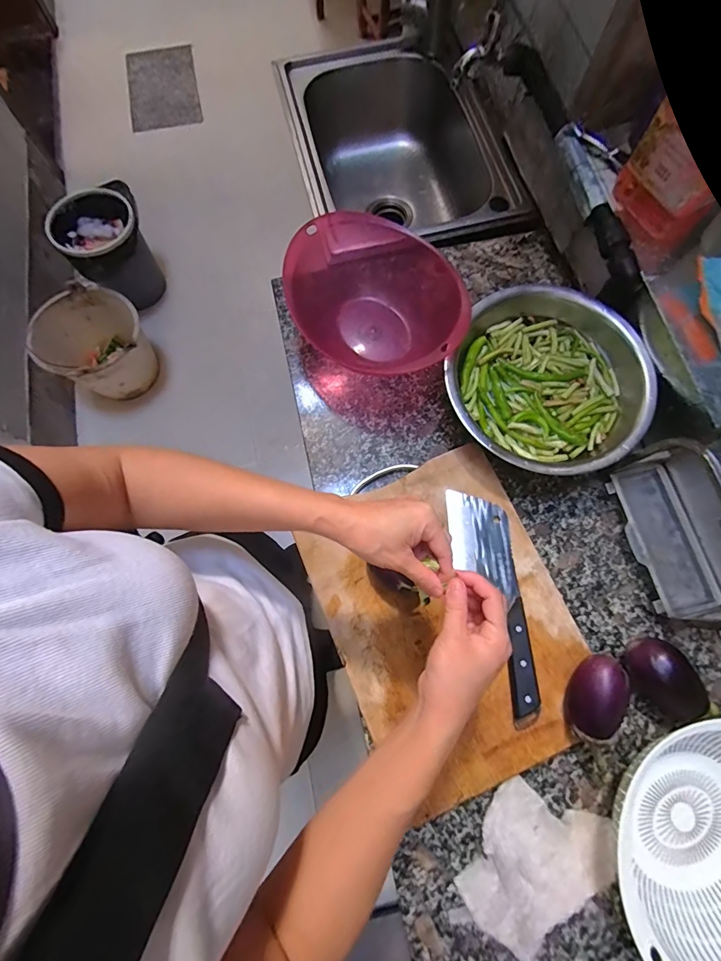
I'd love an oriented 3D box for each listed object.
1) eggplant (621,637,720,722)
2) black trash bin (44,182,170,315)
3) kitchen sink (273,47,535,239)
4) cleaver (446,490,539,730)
[{"bbox_3d":[0.386,0.246,0.506,0.111,0.049,0.065,41,79,9],"label":"eggplant"},{"bbox_3d":[-0.799,-0.747,1.356,0.272,0.297,0.235,-40,79,-10],"label":"black trash bin"},{"bbox_3d":[0.086,-0.648,0.896,0.426,0.216,0.497,-10,76,-3],"label":"kitchen sink"},{"bbox_3d":[0.175,0.156,0.528,0.074,0.022,0.292,-7,76,-2],"label":"cleaver"}]

